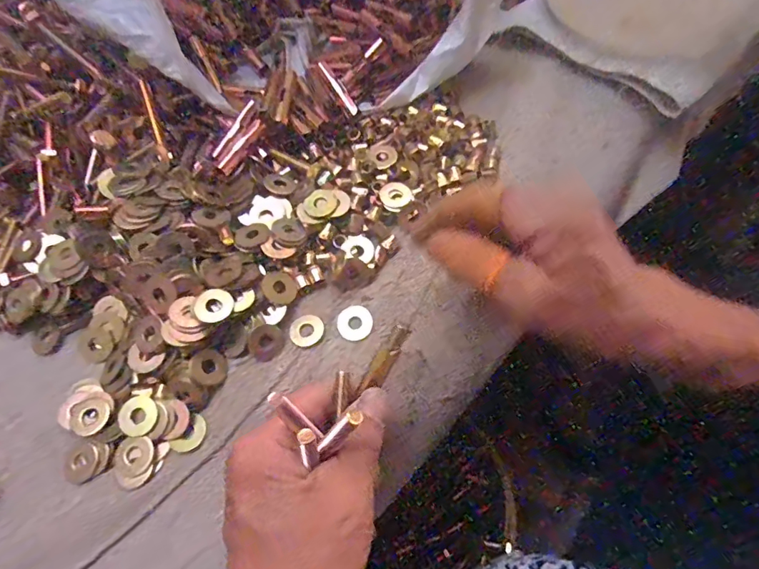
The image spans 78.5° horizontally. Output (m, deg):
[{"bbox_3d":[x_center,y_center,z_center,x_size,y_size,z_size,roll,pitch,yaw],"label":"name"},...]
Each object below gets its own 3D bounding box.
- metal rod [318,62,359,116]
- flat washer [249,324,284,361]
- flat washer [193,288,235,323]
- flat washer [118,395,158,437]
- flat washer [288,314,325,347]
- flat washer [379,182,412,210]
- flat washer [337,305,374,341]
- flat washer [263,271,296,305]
[{"bbox_3d":[-0.029,-0.137,0.323,0.007,0.004,0.048,-33,82,-13],"label":"metal rod"},{"bbox_3d":[-0.065,0.033,0.270,0.019,0.004,0.019,4,80,-25],"label":"flat washer"},{"bbox_3d":[-0.092,0.011,0.258,0.021,0.004,0.020,5,59,-9],"label":"flat washer"},{"bbox_3d":[-0.132,0.071,0.253,0.020,0.004,0.021,-1,64,2],"label":"flat washer"},{"bbox_3d":[-0.043,0.027,0.277,0.018,0.004,0.021,40,72,19],"label":"flat washer"},{"bbox_3d":[0.011,-0.058,0.303,0.020,0.004,0.020,-1,64,2],"label":"flat washer"},{"bbox_3d":[-0.014,0.022,0.276,0.021,0.004,0.021,-1,64,2],"label":"flat washer"},{"bbox_3d":[-0.060,0.002,0.281,0.020,0.004,0.022,7,69,-19],"label":"flat washer"}]

